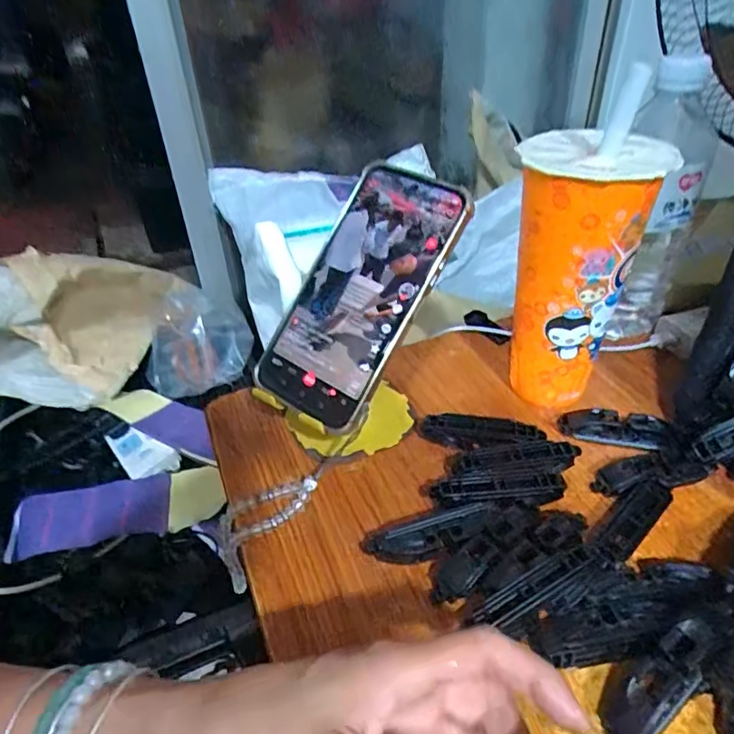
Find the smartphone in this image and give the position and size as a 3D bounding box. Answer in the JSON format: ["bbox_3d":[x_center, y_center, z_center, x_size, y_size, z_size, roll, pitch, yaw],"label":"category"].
[{"bbox_3d":[-0.003,-0.048,0.349,0.081,0.011,0.173,28,88,26],"label":"smartphone"}]

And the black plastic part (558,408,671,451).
[{"bbox_3d":[0.172,0.042,0.382,0.067,0.014,0.024,11,40,18],"label":"black plastic part"}]

